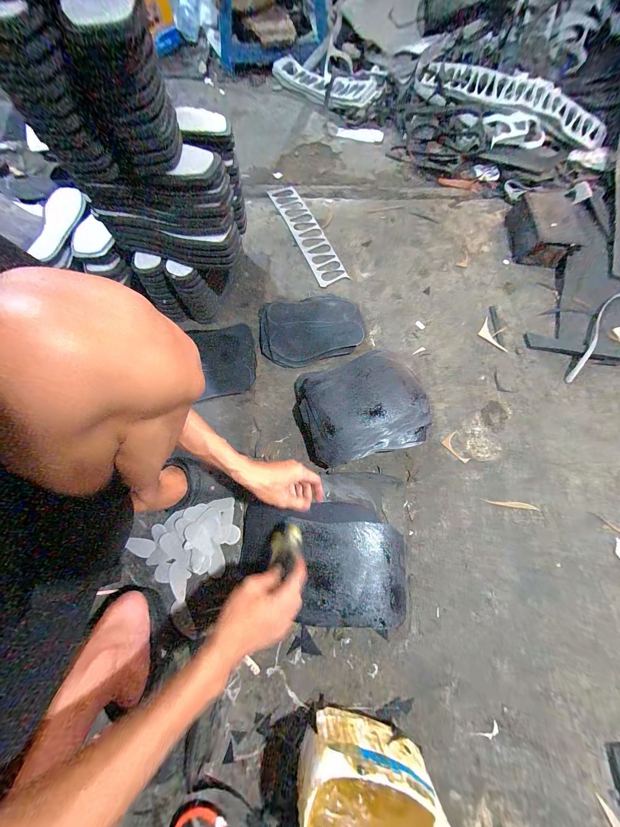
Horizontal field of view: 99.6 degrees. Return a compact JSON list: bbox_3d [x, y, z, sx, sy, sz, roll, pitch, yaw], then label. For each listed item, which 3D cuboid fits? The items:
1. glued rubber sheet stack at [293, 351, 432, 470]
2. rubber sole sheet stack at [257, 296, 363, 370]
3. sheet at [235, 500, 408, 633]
[{"bbox_3d":[0.116,-0.017,0.608,0.291,0.054,0.241,-17,72,-7],"label":"glued rubber sheet stack"},{"bbox_3d":[0.003,-0.226,0.694,0.268,0.027,0.192,-13,72,-6],"label":"rubber sole sheet stack"},{"bbox_3d":[0.026,0.283,0.503,0.313,0.020,0.204,4,71,0],"label":"sheet"}]

